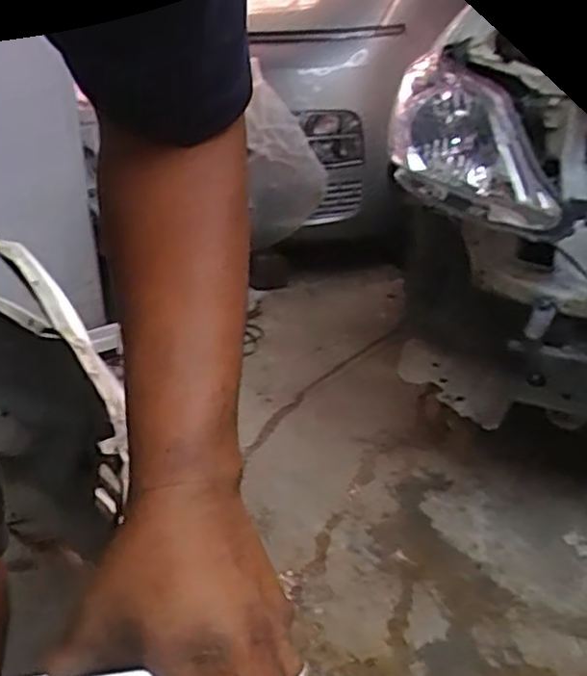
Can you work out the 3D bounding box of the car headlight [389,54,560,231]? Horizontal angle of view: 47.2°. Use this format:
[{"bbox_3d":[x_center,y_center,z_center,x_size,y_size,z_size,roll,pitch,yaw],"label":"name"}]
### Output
[{"bbox_3d":[0.303,-0.350,1.253,0.141,0.217,0.514,-8,49,-24],"label":"car headlight"}]

